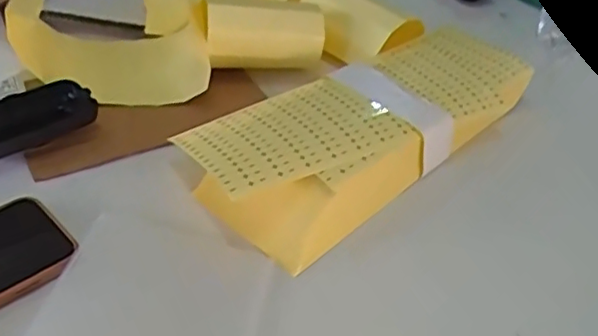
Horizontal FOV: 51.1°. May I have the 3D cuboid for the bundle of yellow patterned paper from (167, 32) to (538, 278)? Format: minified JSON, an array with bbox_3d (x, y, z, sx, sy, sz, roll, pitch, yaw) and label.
[{"bbox_3d":[0.064,-0.048,0.570,0.345,0.045,0.153,-30,53,-34],"label":"bundle of yellow patterned paper"}]

